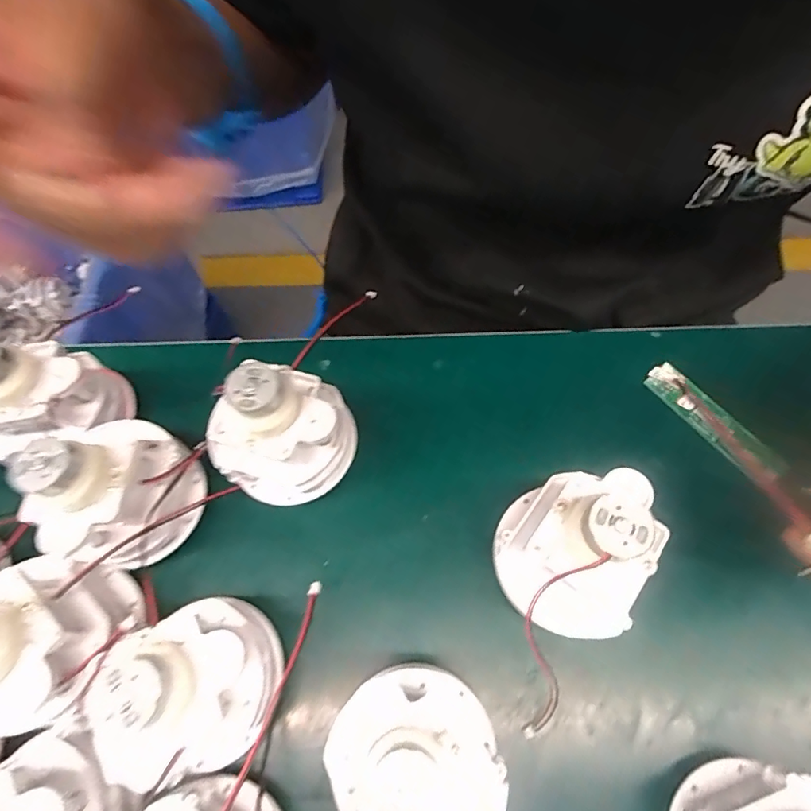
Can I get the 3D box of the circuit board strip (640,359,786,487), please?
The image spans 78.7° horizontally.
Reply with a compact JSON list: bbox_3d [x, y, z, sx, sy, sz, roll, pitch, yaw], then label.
[{"bbox_3d":[0.173,0.008,0.280,0.018,0.011,0.083,-32,63,-12],"label":"circuit board strip"}]

